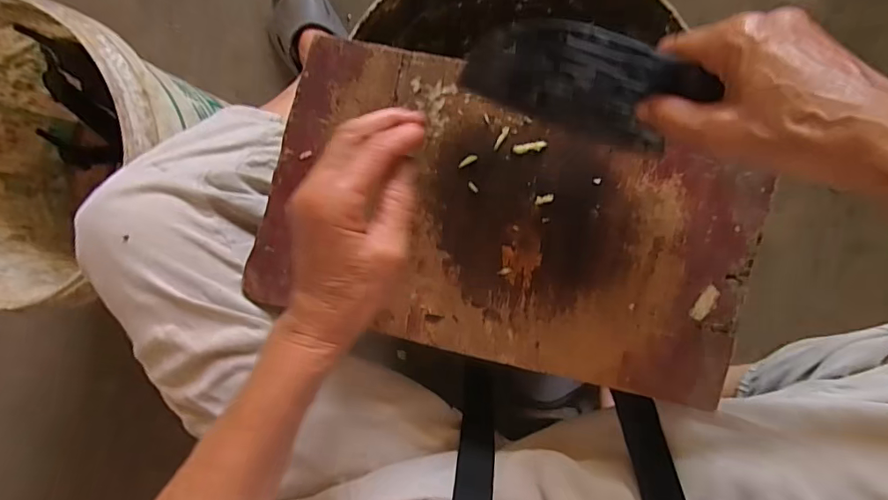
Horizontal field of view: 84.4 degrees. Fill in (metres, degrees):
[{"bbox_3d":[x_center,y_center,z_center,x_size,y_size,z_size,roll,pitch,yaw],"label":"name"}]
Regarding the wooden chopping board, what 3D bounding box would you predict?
[{"bbox_3d":[0.043,-0.019,0.366,0.358,0.011,0.205,14,97,4],"label":"wooden chopping board"}]

